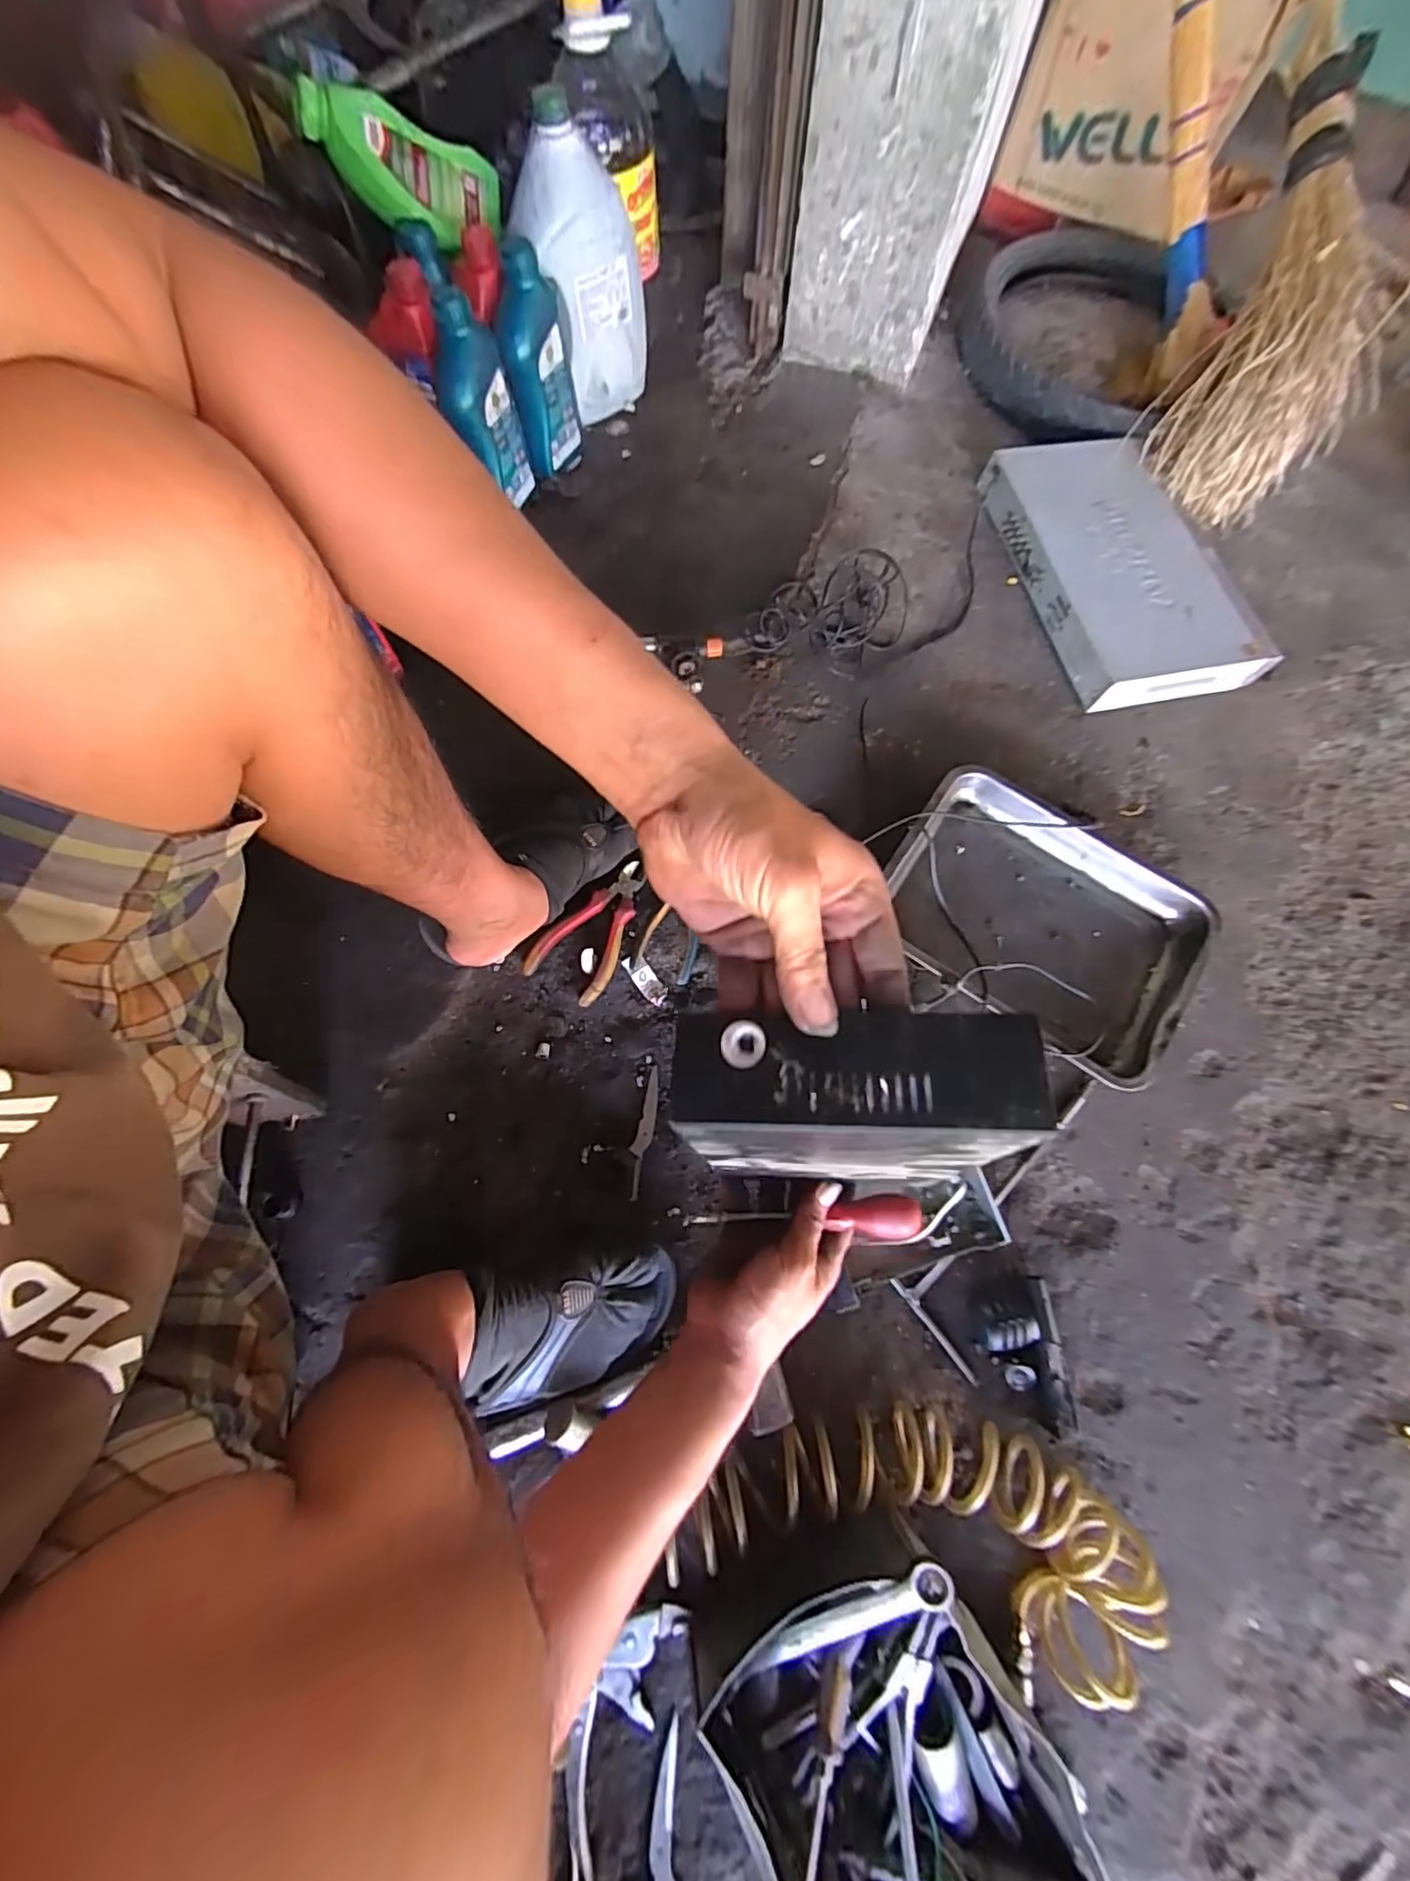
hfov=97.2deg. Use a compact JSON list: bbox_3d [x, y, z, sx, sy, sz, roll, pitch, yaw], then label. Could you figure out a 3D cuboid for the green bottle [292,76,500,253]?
[{"bbox_3d":[-0.372,-0.956,0.779,0.218,0.088,0.107,-19,71,-37],"label":"green bottle"}]

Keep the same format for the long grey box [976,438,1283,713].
[{"bbox_3d":[0.592,-0.534,0.891,0.263,0.061,0.427,-15,73,-7],"label":"long grey box"}]

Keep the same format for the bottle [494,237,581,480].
[{"bbox_3d":[-0.233,-0.795,0.877,0.086,0.225,0.076,-7,72,-4],"label":"bottle"}]

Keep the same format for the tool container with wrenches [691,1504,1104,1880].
[{"bbox_3d":[0.153,0.644,0.455,0.212,0.103,0.322,-30,75,-11],"label":"tool container with wrenches"}]

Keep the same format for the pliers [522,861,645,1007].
[{"bbox_3d":[-0.122,-0.013,0.715,0.087,0.028,0.167,32,74,8],"label":"pliers"}]

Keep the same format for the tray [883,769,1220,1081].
[{"bbox_3d":[0.391,-0.027,0.729,0.342,0.046,0.270,32,74,8],"label":"tray"}]

